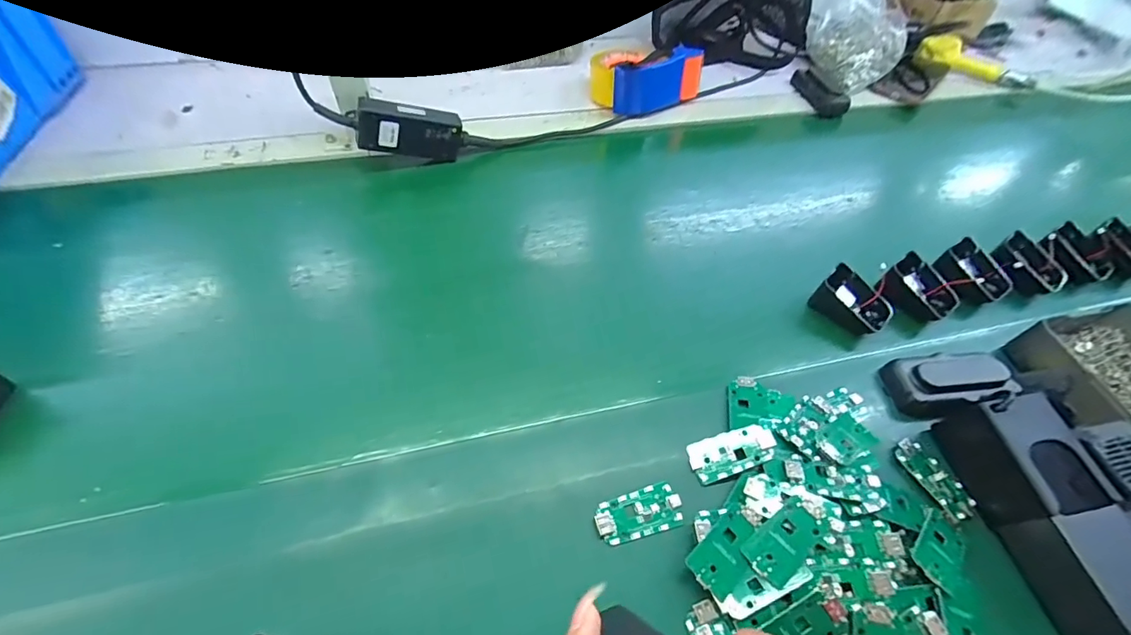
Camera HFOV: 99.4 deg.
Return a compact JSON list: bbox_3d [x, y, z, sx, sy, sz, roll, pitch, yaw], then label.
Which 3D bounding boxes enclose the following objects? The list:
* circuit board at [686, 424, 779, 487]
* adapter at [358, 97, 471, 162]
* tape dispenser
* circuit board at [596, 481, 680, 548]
[{"bbox_3d":[0.129,0.104,0.371,0.064,0.005,0.030,-20,54,2],"label":"circuit board"},{"bbox_3d":[-0.180,-0.220,0.569,0.122,0.058,0.026,-1,49,-30],"label":"adapter"},{"bbox_3d":[0.113,-0.340,0.682,0.149,0.071,0.064,-14,54,-15],"label":"tape dispenser"},{"bbox_3d":[0.054,0.143,0.349,0.064,0.004,0.031,-13,54,-15],"label":"circuit board"}]

